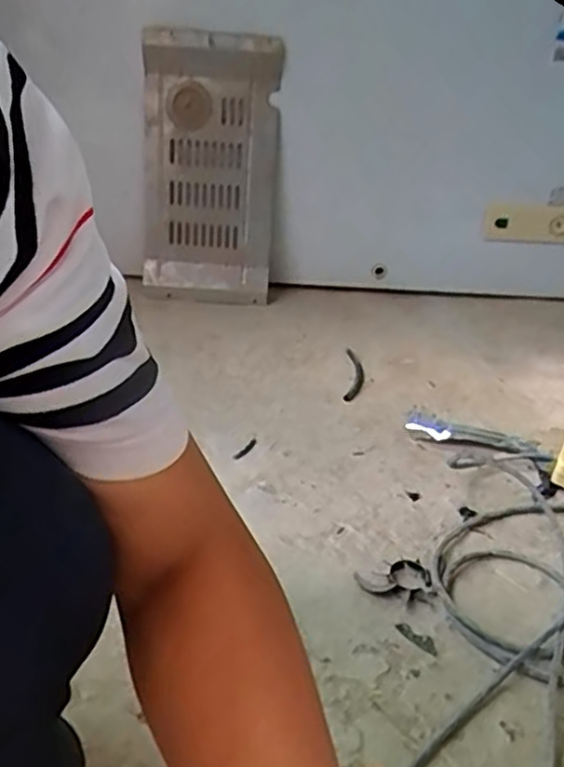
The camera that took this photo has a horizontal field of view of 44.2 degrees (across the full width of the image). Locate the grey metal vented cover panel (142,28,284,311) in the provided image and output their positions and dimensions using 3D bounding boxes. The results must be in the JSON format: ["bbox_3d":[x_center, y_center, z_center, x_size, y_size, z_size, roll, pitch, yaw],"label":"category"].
[{"bbox_3d":[-0.128,-0.369,1.240,0.244,0.441,0.041,7,31,7],"label":"grey metal vented cover panel"}]

